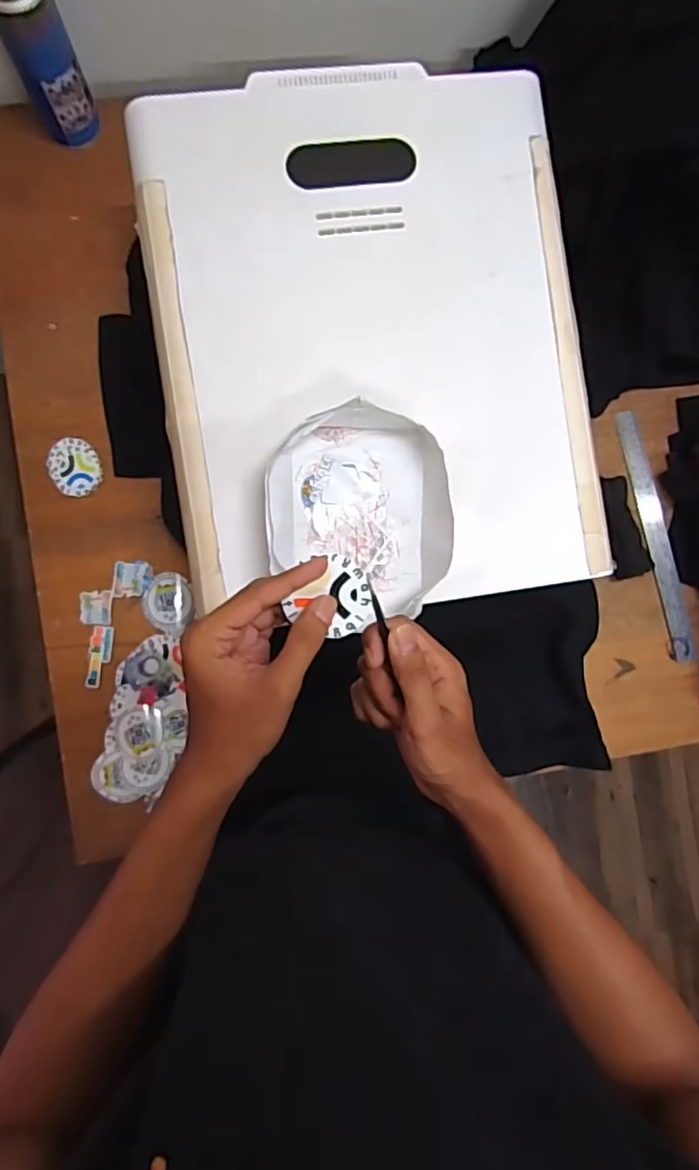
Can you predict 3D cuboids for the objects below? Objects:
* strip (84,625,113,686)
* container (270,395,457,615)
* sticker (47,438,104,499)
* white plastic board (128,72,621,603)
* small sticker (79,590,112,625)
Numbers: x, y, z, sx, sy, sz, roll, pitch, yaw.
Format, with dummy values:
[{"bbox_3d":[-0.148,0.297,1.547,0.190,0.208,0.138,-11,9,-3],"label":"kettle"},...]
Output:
[{"bbox_3d":[-0.287,0.083,0.676,0.025,0.007,0.068,3,86,-5],"label":"strip"},{"bbox_3d":[0.007,-0.064,0.525,0.157,0.049,0.175,-1,88,-6],"label":"container"},{"bbox_3d":[-0.321,-0.138,0.690,0.055,0.004,0.069,-23,88,-13],"label":"sticker"},{"bbox_3d":[0.022,-0.237,0.559,0.399,0.025,0.501,-8,87,-5],"label":"white plastic board"},{"bbox_3d":[-0.293,0.027,0.679,0.032,0.005,0.039,2,86,-5],"label":"small sticker"}]

